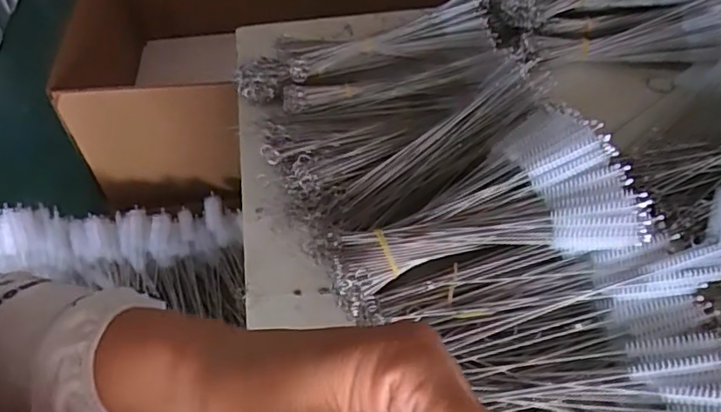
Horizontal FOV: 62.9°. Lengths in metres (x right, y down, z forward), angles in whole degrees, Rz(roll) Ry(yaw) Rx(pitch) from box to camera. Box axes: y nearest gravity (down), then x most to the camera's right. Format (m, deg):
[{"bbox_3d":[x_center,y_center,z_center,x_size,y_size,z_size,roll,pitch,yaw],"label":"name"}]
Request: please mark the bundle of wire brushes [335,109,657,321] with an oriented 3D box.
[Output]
[{"bbox_3d":[0.080,0.000,0.406,0.201,0.039,0.116,-20,53,4],"label":"bundle of wire brushes"}]

